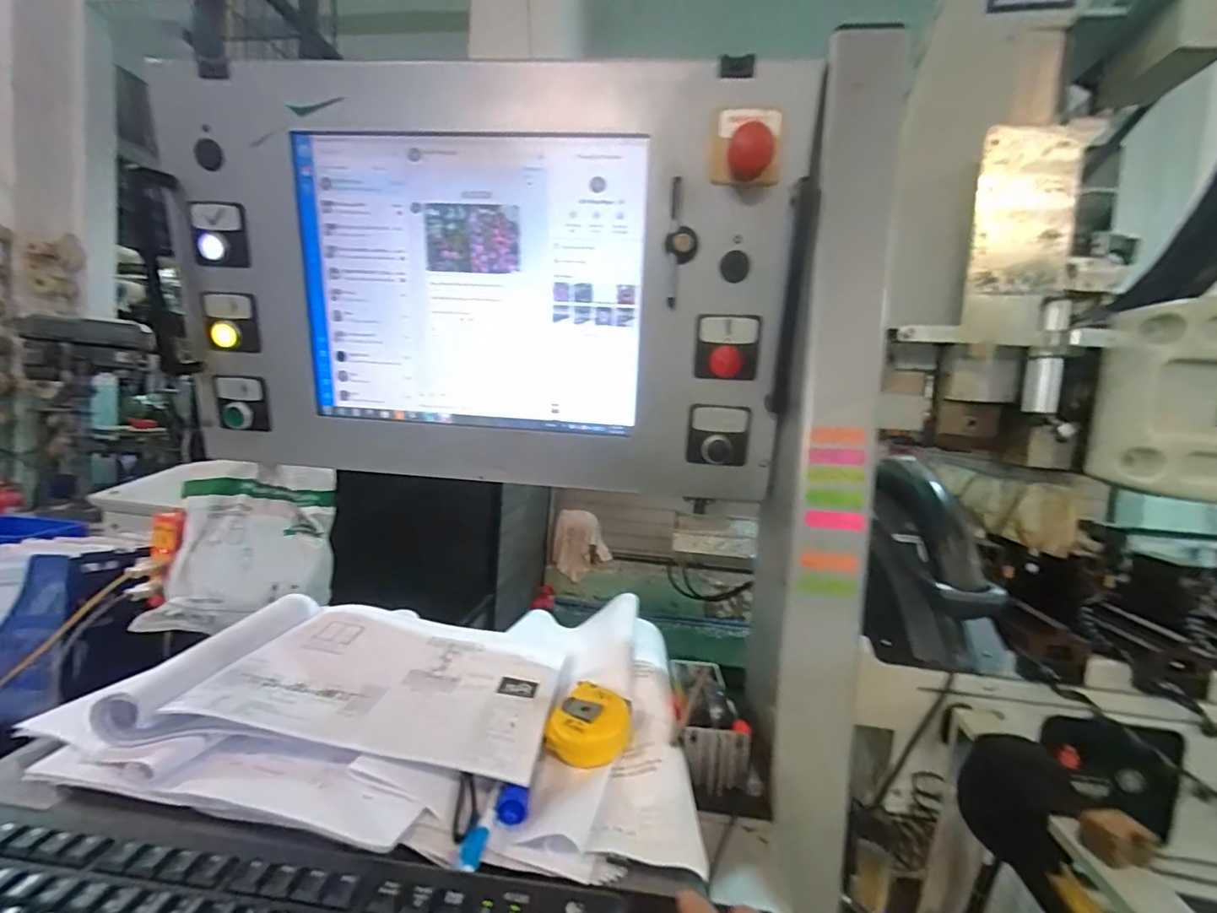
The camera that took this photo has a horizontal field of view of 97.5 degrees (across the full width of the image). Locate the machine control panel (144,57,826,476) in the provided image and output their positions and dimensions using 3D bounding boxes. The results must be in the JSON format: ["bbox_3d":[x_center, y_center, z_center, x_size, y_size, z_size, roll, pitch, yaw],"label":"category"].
[{"bbox_3d":[-0.144,-0.161,0.518,0.624,0.364,0.095,4,5,10],"label":"machine control panel"}]

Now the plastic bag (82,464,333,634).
[{"bbox_3d":[-0.532,0.124,0.770,0.234,0.205,0.145,0,6,-38],"label":"plastic bag"}]

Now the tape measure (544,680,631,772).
[{"bbox_3d":[-0.016,0.228,0.459,0.067,0.036,0.070,4,5,7],"label":"tape measure"}]

